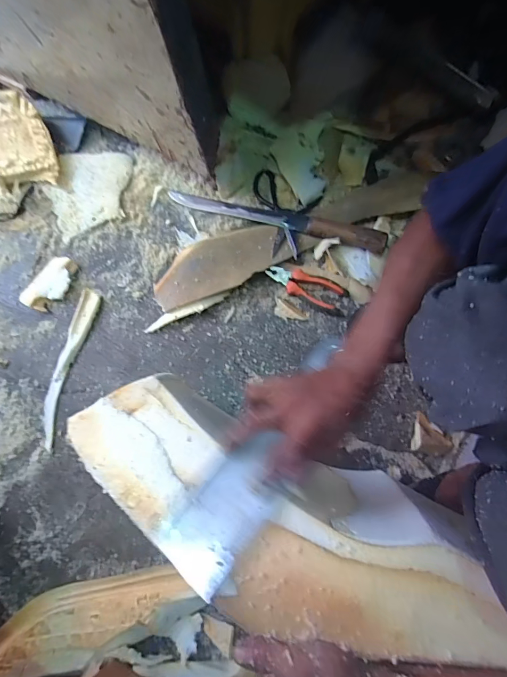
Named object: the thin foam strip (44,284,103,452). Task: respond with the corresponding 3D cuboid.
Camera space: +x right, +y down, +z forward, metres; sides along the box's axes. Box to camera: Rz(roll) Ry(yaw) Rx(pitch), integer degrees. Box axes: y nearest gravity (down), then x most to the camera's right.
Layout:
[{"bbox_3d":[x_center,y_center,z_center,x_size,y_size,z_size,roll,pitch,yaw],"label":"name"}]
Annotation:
[{"bbox_3d":[-0.343,0.050,0.673,0.043,0.014,0.292,14,80,4],"label":"thin foam strip"}]

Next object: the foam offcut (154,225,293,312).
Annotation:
[{"bbox_3d":[-0.066,-0.142,0.692,0.259,0.032,0.114,-20,80,-3],"label":"foam offcut"}]

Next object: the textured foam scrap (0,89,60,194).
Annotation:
[{"bbox_3d":[-0.483,-0.375,0.718,0.186,0.064,0.171,-14,79,-1],"label":"textured foam scrap"}]

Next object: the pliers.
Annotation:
[{"bbox_3d":[0.092,-0.098,0.670,0.139,0.014,0.048,24,81,6],"label":"pliers"}]

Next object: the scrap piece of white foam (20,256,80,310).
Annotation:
[{"bbox_3d":[-0.386,-0.104,0.704,0.064,0.023,0.115,34,82,7],"label":"scrap piece of white foam"}]

